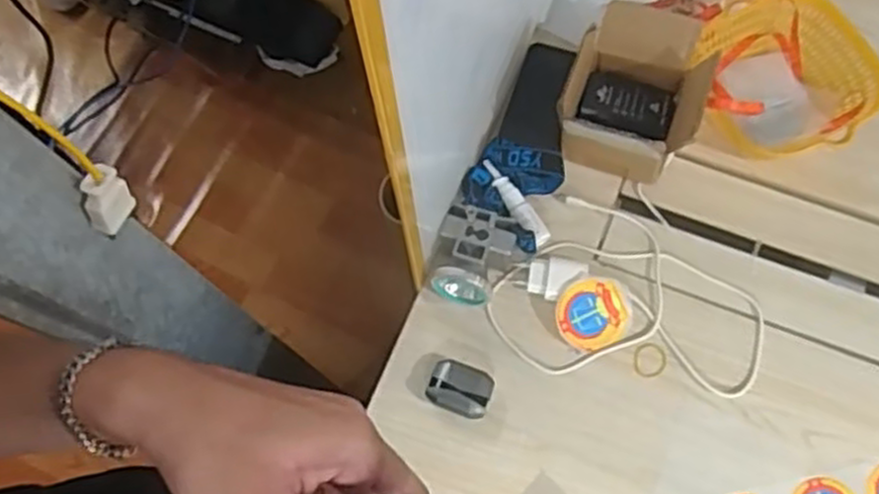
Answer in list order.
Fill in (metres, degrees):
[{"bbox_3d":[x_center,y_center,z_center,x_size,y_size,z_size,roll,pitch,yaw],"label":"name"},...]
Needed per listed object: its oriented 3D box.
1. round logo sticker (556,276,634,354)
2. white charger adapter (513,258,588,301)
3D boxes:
[{"bbox_3d":[0.150,0.065,0.739,0.072,0.005,0.068,0,91,-4],"label":"round logo sticker"},{"bbox_3d":[0.109,0.032,0.751,0.067,0.023,0.041,-3,72,1],"label":"white charger adapter"}]

